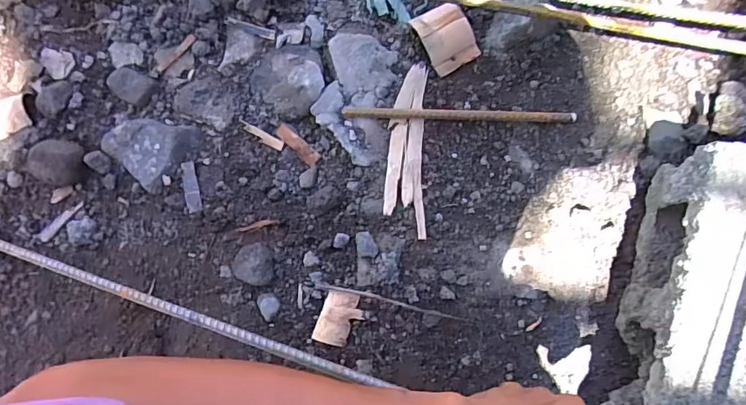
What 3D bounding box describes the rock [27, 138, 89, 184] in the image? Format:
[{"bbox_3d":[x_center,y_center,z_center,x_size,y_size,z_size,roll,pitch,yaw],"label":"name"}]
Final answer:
[{"bbox_3d":[-0.335,-0.042,0.513,0.056,0.027,0.042,0,82,0],"label":"rock"}]

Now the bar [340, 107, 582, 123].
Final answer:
[{"bbox_3d":[0.093,-0.096,0.526,0.246,0.014,0.011,2,82,0],"label":"bar"}]

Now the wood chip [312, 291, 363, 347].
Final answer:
[{"bbox_3d":[-0.034,0.121,0.504,0.040,0.006,0.056,20,82,3],"label":"wood chip"}]

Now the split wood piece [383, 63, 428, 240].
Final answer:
[{"bbox_3d":[0.036,-0.059,0.525,0.042,0.012,0.189,2,82,0],"label":"split wood piece"}]

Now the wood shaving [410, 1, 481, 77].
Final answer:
[{"bbox_3d":[0.082,-0.187,0.542,0.056,0.023,0.071,-30,83,-4],"label":"wood shaving"}]

